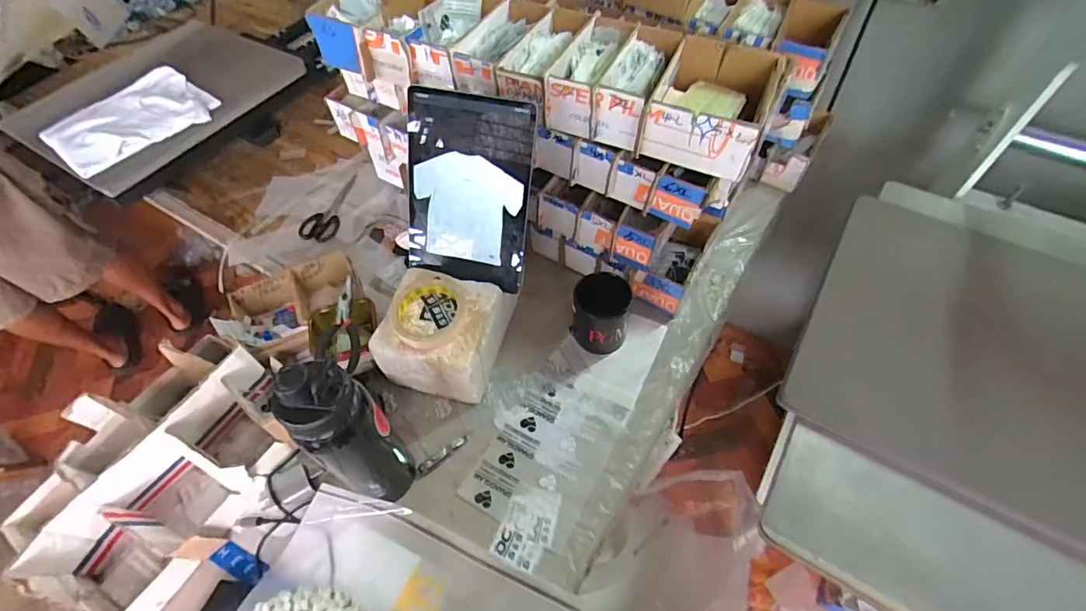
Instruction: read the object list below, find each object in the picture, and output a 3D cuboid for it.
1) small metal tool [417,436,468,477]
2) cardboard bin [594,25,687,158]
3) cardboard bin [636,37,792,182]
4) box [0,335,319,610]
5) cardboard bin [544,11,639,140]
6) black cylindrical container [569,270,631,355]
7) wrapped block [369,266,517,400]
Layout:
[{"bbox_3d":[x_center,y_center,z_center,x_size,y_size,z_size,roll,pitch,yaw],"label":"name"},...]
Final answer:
[{"bbox_3d":[-0.134,0.197,0.660,0.076,0.005,0.013,-36,61,-21],"label":"small metal tool"},{"bbox_3d":[0.119,-0.280,0.640,0.067,0.065,0.171,19,58,14],"label":"cardboard bin"},{"bbox_3d":[0.204,-0.247,0.617,0.139,0.073,0.169,21,58,16],"label":"cardboard bin"},{"bbox_3d":[-0.447,0.200,0.610,0.247,0.118,0.306,23,59,17],"label":"box"},{"bbox_3d":[0.063,-0.309,0.655,0.070,0.059,0.181,19,58,14],"label":"cardboard bin"},{"bbox_3d":[0.086,0.016,0.717,0.088,0.107,0.070,7,56,6],"label":"black cylindrical container"},{"bbox_3d":[-0.135,0.032,0.689,0.135,0.107,0.147,12,56,10],"label":"wrapped block"}]

